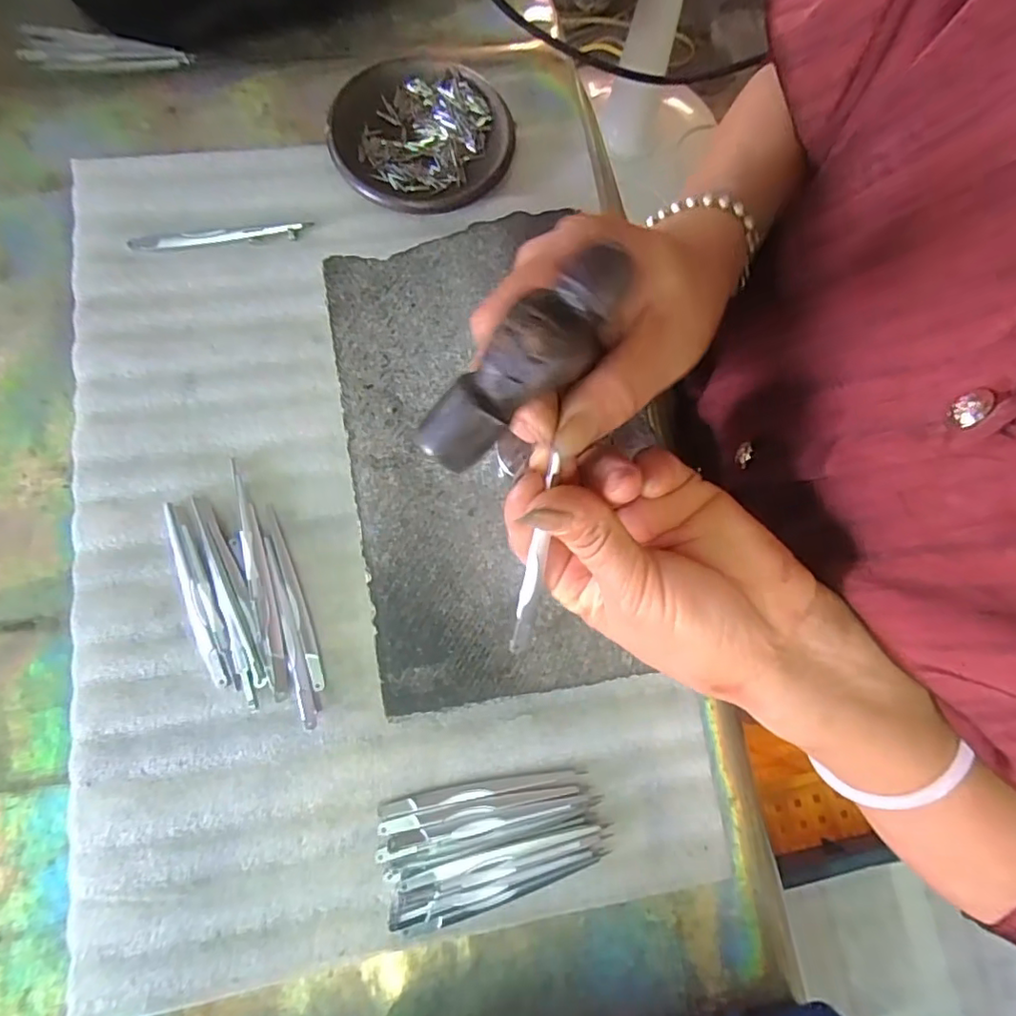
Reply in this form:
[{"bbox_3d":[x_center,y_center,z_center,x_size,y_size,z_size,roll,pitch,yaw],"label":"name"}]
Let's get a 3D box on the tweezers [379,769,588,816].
[{"bbox_3d":[-0.013,0.147,0.294,0.105,0.007,0.007,-8,78,-6],"label":"tweezers"}]

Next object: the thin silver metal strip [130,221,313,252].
[{"bbox_3d":[-0.175,-0.166,0.345,0.107,0.004,0.010,-8,78,-6],"label":"thin silver metal strip"}]

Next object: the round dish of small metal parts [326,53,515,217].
[{"bbox_3d":[-0.055,-0.237,0.362,0.111,0.016,0.113,1,78,-4],"label":"round dish of small metal parts"}]

